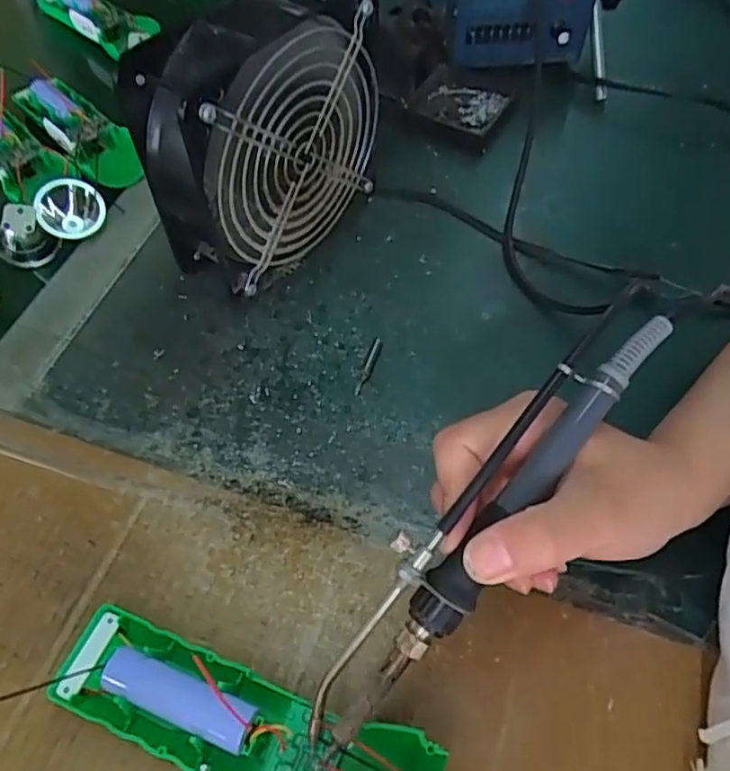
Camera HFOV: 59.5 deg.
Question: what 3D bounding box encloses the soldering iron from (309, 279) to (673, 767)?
[{"bbox_3d":[0.044,0.053,0.238,0.026,0.016,0.208,37,88,20],"label":"soldering iron"}]

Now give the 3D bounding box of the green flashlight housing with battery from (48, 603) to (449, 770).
[{"bbox_3d":[-0.050,0.133,0.250,0.156,0.021,0.045,14,56,15],"label":"green flashlight housing with battery"}]

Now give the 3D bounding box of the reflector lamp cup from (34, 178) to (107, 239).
[{"bbox_3d":[-0.196,-0.117,0.427,0.042,0.035,0.023,-25,60,-19],"label":"reflector lamp cup"}]

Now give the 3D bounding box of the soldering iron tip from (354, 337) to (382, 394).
[{"bbox_3d":[0.003,-0.012,0.372,0.006,0.008,0.038,19,72,9],"label":"soldering iron tip"}]

